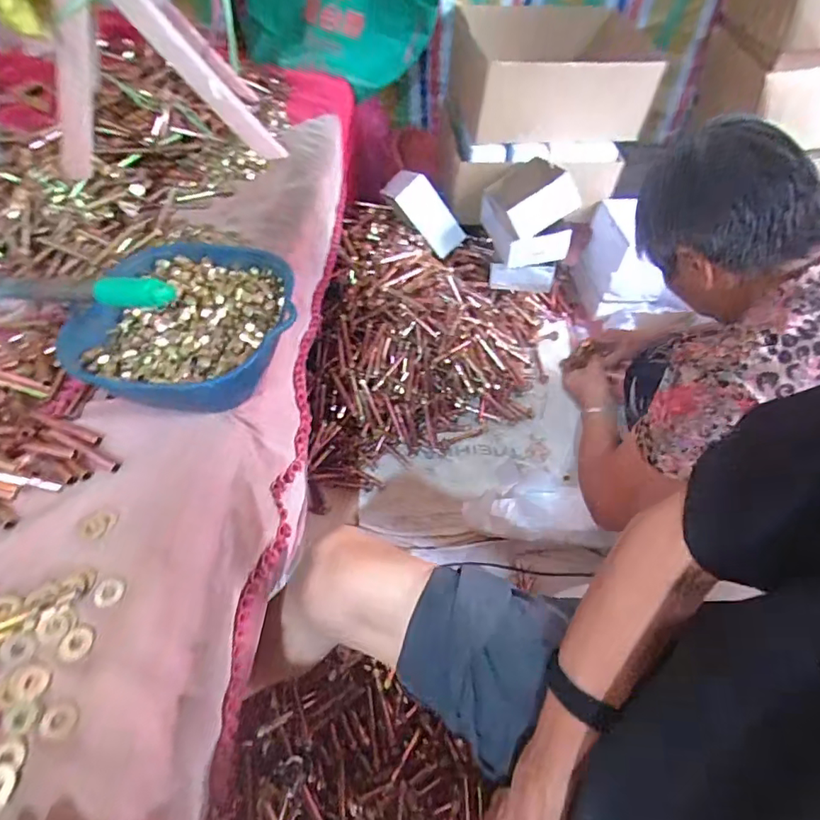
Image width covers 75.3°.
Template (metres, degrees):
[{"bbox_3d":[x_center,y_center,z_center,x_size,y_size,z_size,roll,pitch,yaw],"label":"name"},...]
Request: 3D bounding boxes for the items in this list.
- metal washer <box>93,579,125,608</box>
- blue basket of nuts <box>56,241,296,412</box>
[{"bbox_3d":[-0.257,0.156,0.454,0.023,0.004,0.024,30,58,22],"label":"metal washer"},{"bbox_3d":[-0.247,-0.089,0.596,0.227,0.071,0.224,0,52,0],"label":"blue basket of nuts"}]

